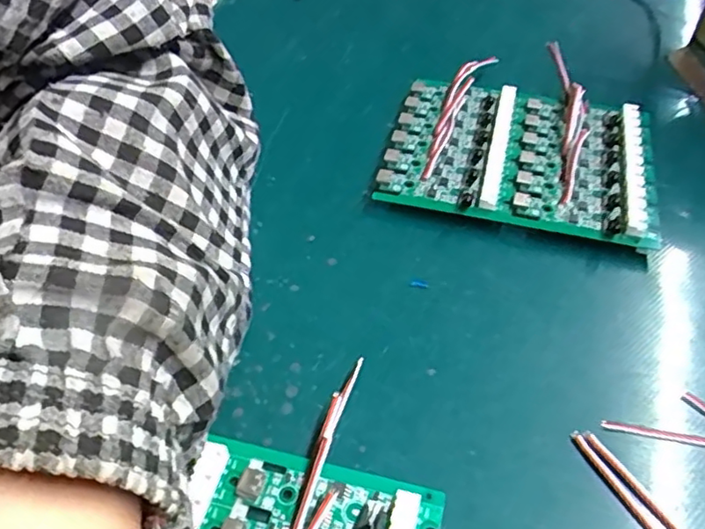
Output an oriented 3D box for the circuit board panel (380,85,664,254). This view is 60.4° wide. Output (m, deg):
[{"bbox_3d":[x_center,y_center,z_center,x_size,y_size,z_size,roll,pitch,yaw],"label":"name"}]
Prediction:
[{"bbox_3d":[0.082,-0.054,0.297,0.124,0.018,0.094,13,49,11],"label":"circuit board panel"}]

